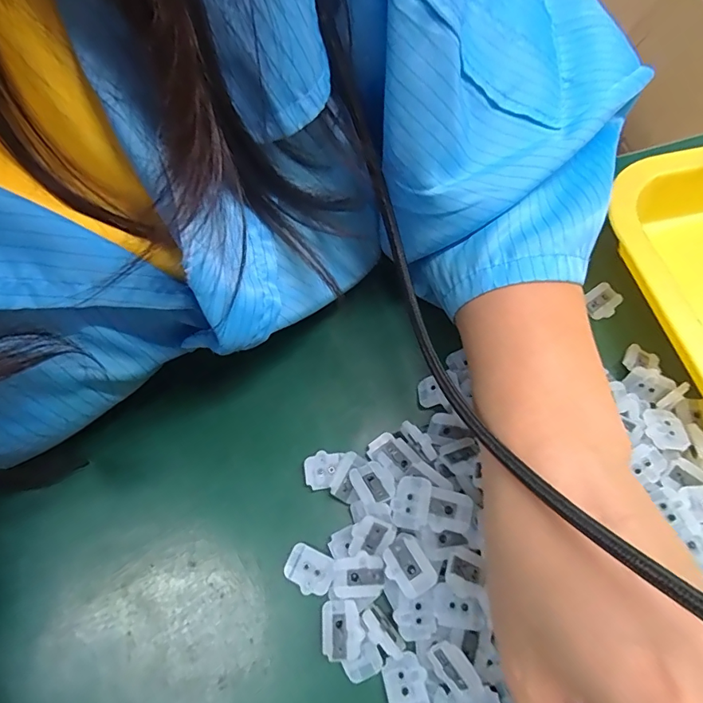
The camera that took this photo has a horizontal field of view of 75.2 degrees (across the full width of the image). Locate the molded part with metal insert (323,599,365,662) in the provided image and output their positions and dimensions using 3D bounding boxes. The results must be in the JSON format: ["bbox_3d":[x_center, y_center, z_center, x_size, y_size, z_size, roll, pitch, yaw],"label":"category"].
[{"bbox_3d":[-0.004,0.114,0.187,0.016,0.007,0.021,0,67,-1],"label":"molded part with metal insert"}]

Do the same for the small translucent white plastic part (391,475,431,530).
[{"bbox_3d":[0.026,0.064,0.195,0.014,0.006,0.022,13,67,5],"label":"small translucent white plastic part"}]

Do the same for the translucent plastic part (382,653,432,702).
[{"bbox_3d":[0.022,0.134,0.180,0.016,0.004,0.022,-11,67,-6],"label":"translucent plastic part"}]

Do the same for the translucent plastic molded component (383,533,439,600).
[{"bbox_3d":[0.023,0.088,0.187,0.017,0.009,0.022,-28,70,-12],"label":"translucent plastic molded component"}]

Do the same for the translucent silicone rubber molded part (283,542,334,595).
[{"bbox_3d":[-0.019,0.096,0.200,0.022,0.005,0.016,27,69,10],"label":"translucent silicone rubber molded part"}]

